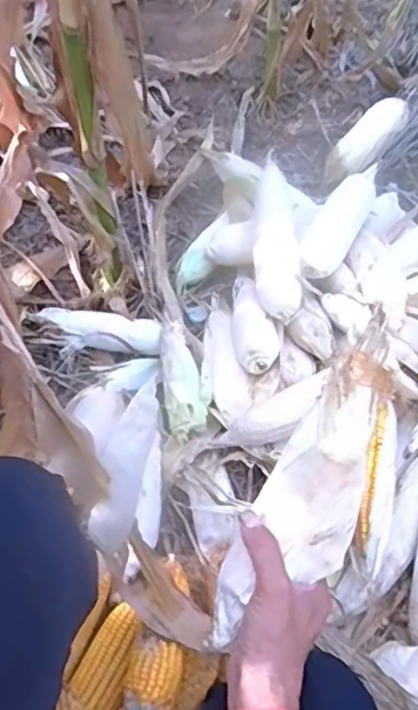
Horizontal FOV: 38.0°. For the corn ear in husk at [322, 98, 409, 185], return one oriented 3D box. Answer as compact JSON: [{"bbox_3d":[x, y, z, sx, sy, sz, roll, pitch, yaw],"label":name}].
[{"bbox_3d":[0.283,-0.384,1.101,0.074,0.063,0.226,33,60,23],"label":"corn ear in husk"}]

